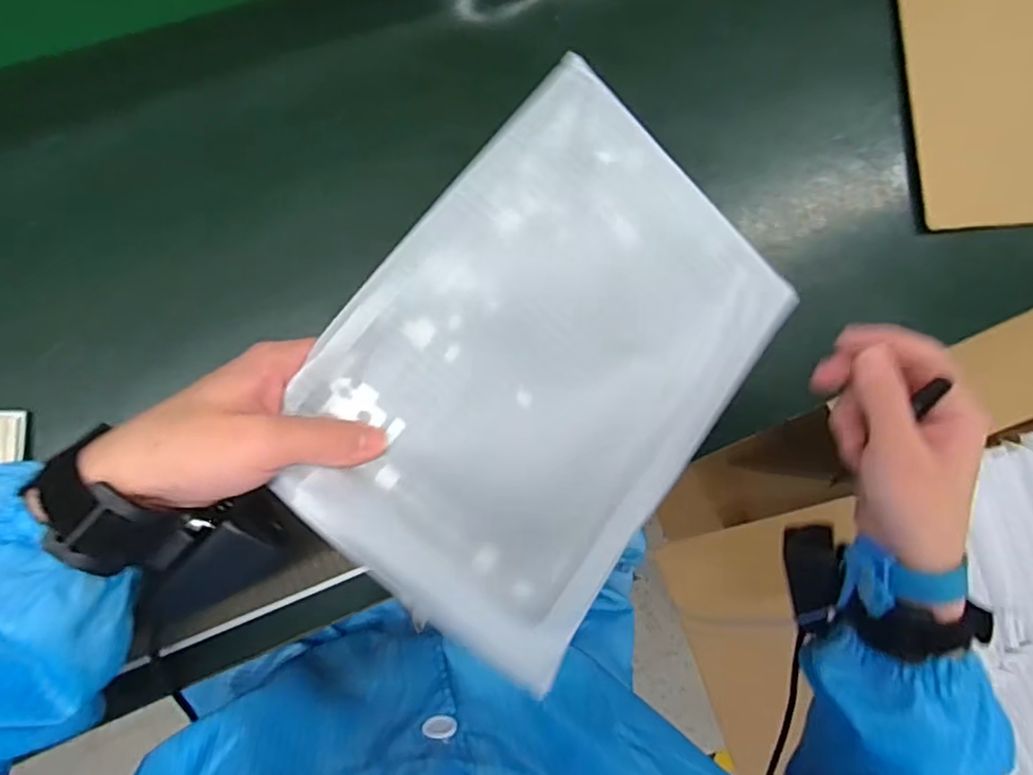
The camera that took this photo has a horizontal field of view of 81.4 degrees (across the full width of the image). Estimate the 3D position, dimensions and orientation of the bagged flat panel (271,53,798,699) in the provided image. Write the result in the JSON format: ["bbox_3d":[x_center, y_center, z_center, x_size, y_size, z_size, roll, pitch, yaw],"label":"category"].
[{"bbox_3d":[0.021,-0.014,0.324,0.198,0.011,0.282,41,75,-13],"label":"bagged flat panel"}]

